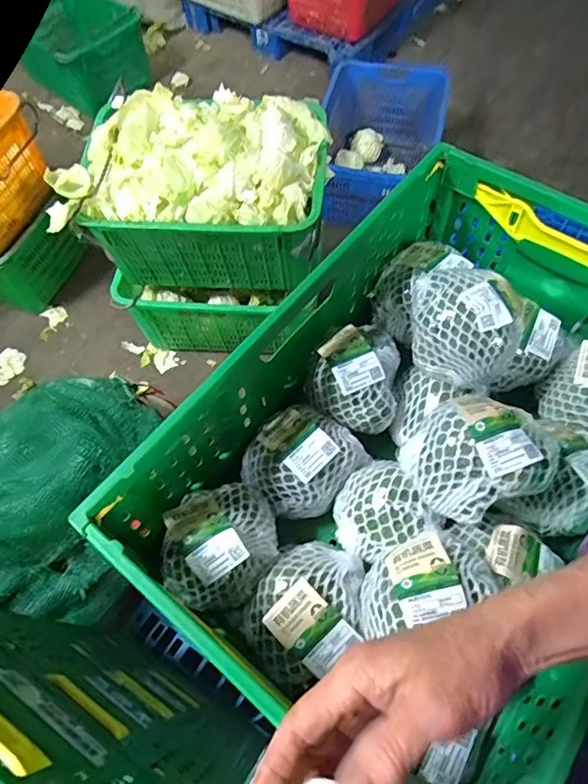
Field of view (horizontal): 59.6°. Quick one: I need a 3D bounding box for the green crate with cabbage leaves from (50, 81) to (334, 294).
[{"bbox_3d":[-0.238,-0.523,1.371,0.635,0.364,0.414,4,62,5],"label":"green crate with cabbage leaves"}]

